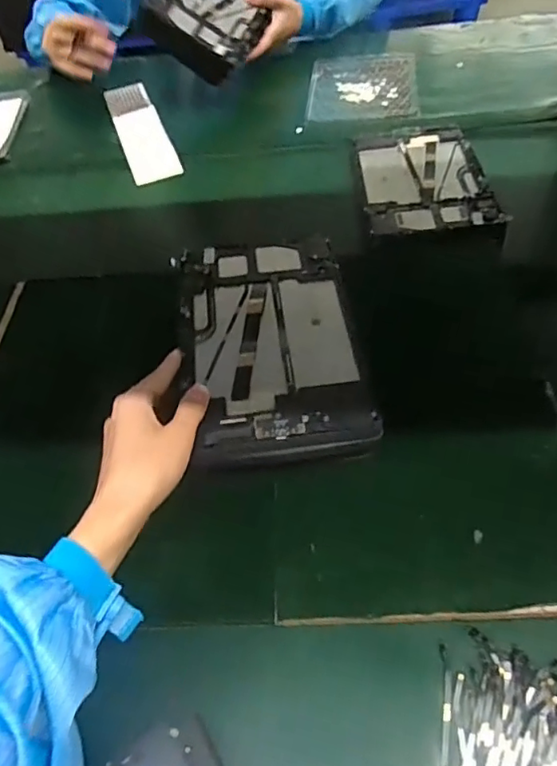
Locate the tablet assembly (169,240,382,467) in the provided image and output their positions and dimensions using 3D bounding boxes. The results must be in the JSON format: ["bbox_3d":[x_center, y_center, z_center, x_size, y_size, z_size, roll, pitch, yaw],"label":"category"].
[{"bbox_3d":[-0.009,-0.037,0.498,0.149,0.027,0.239,-7,53,-1],"label":"tablet assembly"}]

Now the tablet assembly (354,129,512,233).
[{"bbox_3d":[0.179,-0.254,0.716,0.148,0.027,0.217,-6,49,3],"label":"tablet assembly"}]

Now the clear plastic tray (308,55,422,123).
[{"bbox_3d":[0.134,-0.469,0.901,0.165,0.011,0.208,0,50,8],"label":"clear plastic tray"}]

